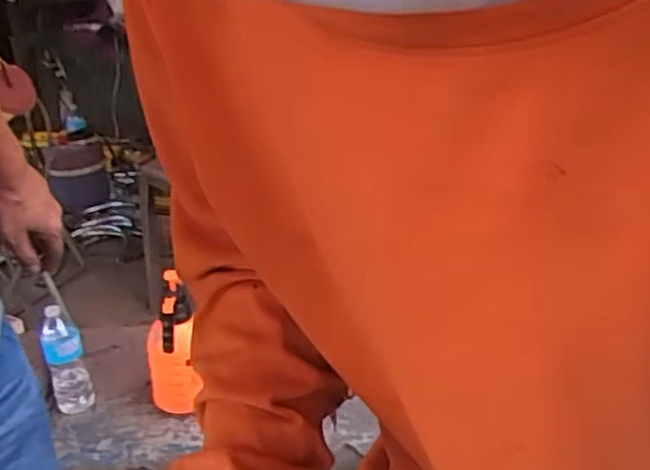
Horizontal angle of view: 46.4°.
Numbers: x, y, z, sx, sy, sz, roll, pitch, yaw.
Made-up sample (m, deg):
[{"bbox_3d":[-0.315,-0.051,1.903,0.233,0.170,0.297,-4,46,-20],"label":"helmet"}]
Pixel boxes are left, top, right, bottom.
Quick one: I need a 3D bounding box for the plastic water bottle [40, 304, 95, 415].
[{"bbox_3d":[-0.574,0.279,1.682,0.084,0.233,0.071,-14,29,-22],"label":"plastic water bottle"}]

